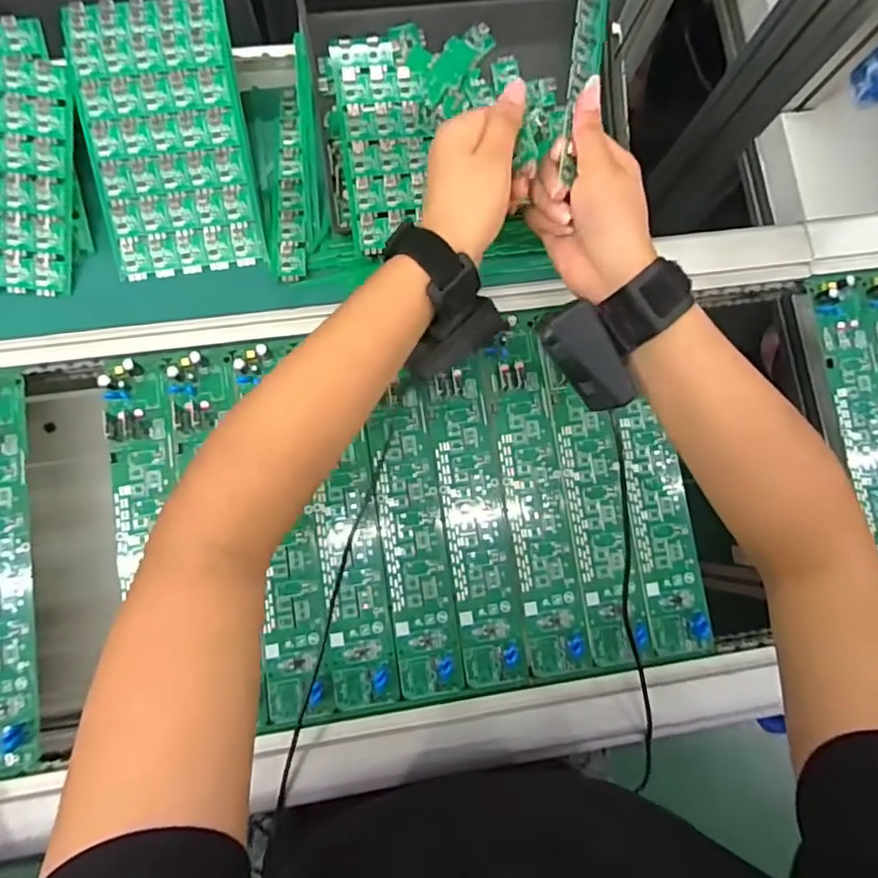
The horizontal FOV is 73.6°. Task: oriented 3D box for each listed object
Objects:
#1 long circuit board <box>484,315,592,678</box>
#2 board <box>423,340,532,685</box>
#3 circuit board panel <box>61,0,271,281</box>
[{"bbox_3d":[0.075,0.042,0.451,0.048,0.017,0.263,-8,82,-5],"label":"long circuit board"},{"bbox_3d":[0.028,0.063,0.450,0.049,0.011,0.240,-7,82,-5],"label":"board"},{"bbox_3d":[-0.201,-0.222,0.435,0.113,0.008,0.191,-9,101,-6],"label":"circuit board panel"}]

